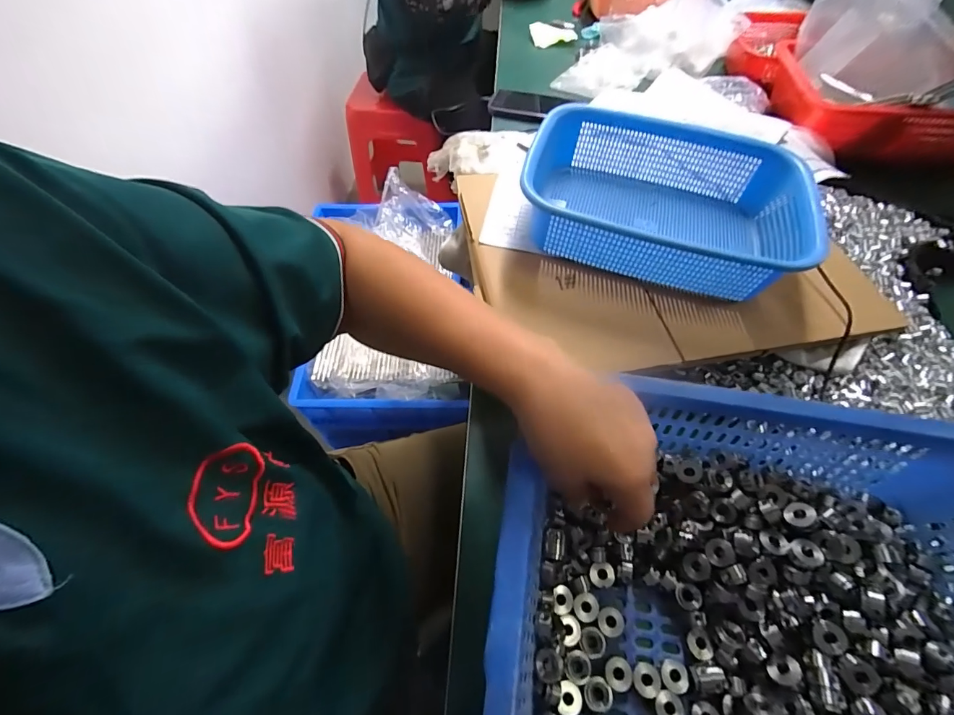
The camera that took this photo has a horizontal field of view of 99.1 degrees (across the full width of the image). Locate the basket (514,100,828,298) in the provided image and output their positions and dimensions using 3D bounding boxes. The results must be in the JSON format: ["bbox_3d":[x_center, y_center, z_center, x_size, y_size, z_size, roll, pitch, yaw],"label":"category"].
[{"bbox_3d":[0.198,-0.171,0.447,0.279,0.076,0.204,14,60,10],"label":"basket"}]

